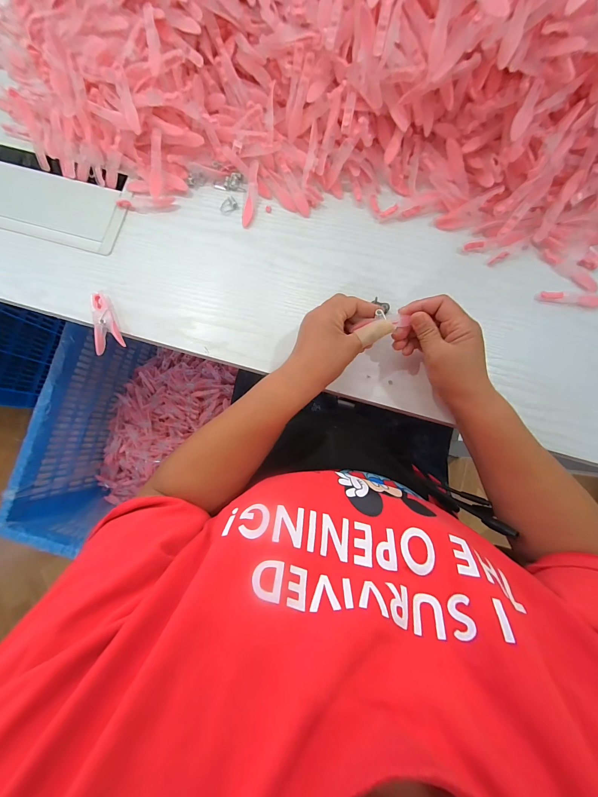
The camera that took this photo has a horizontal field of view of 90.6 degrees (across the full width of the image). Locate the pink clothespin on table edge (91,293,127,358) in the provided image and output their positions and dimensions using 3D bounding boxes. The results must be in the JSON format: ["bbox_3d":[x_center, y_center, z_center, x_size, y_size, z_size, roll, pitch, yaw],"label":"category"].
[{"bbox_3d":[-0.248,-0.097,0.375,0.033,0.017,0.077,-21,85,-1],"label":"pink clothespin on table edge"}]

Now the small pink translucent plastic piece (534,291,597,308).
[{"bbox_3d":[0.332,-0.121,0.361,0.079,0.009,0.015,7,85,1],"label":"small pink translucent plastic piece"}]

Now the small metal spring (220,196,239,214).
[{"bbox_3d":[-0.094,-0.258,0.395,0.024,0.004,0.019,-20,85,-1],"label":"small metal spring"}]

